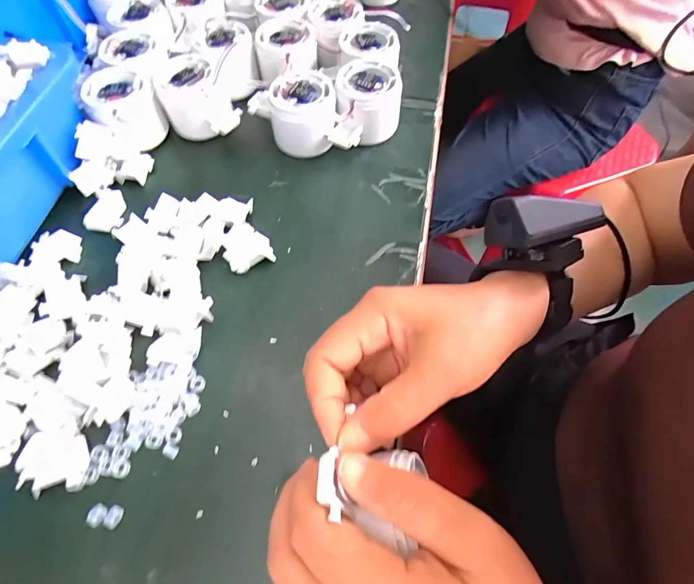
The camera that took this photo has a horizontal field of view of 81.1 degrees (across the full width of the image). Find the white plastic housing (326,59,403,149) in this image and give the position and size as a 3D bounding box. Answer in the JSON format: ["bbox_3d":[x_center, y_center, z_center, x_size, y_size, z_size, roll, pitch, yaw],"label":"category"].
[{"bbox_3d":[0.018,-0.161,0.365,0.056,0.052,0.073,10,62,6],"label":"white plastic housing"}]

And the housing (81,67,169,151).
[{"bbox_3d":[-0.196,-0.163,0.360,0.057,0.036,0.068,-34,67,-17],"label":"housing"}]

